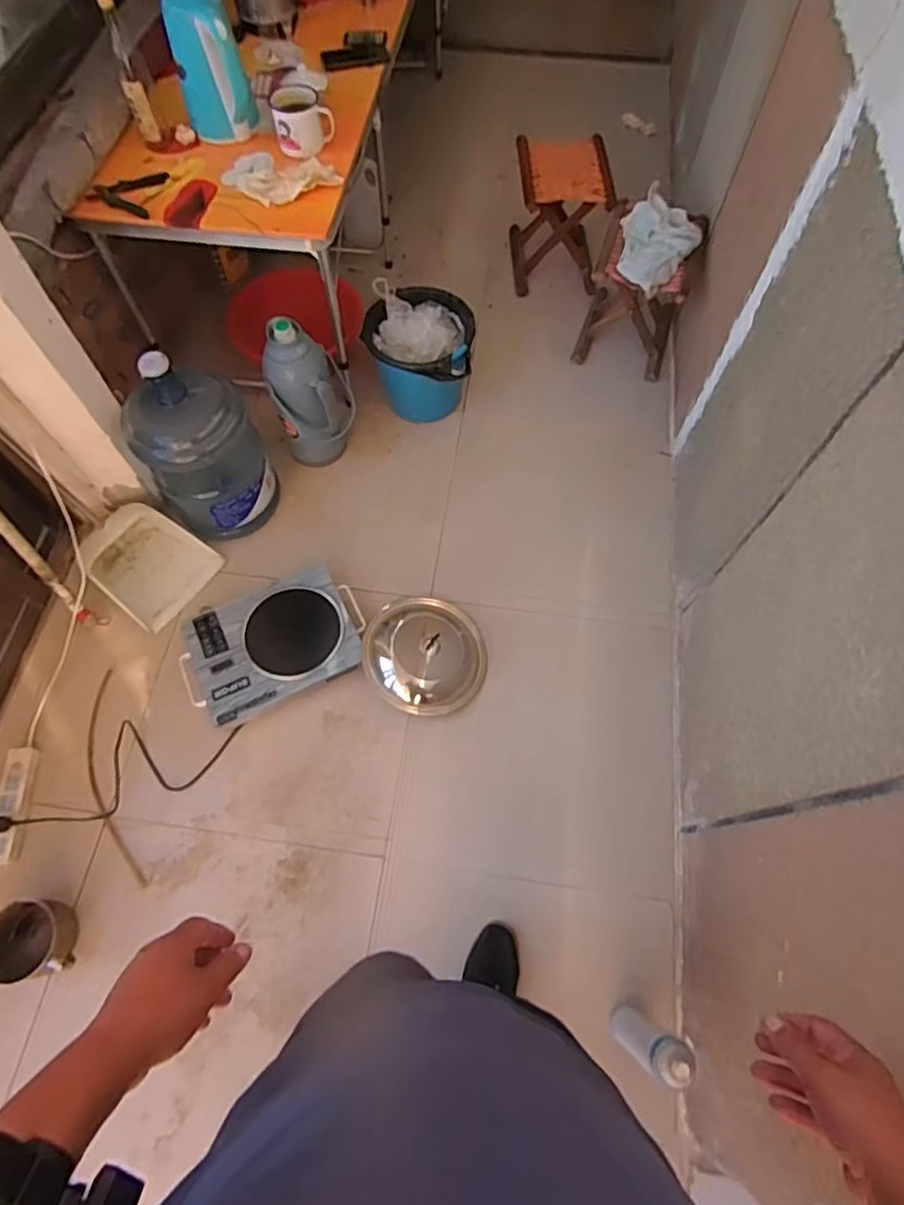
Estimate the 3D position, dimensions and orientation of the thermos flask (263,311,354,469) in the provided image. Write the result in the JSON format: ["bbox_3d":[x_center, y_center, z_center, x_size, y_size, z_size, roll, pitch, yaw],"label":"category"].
[{"bbox_3d":[-0.336,-0.497,1.478,0.192,0.376,0.149,-14,66,-6],"label":"thermos flask"}]

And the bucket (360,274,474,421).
[{"bbox_3d":[-0.087,-0.639,1.618,0.270,0.244,0.258,0,65,0],"label":"bucket"}]

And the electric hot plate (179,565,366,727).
[{"bbox_3d":[-0.410,0.093,1.405,0.410,0.056,0.281,-22,67,-10],"label":"electric hot plate"}]

